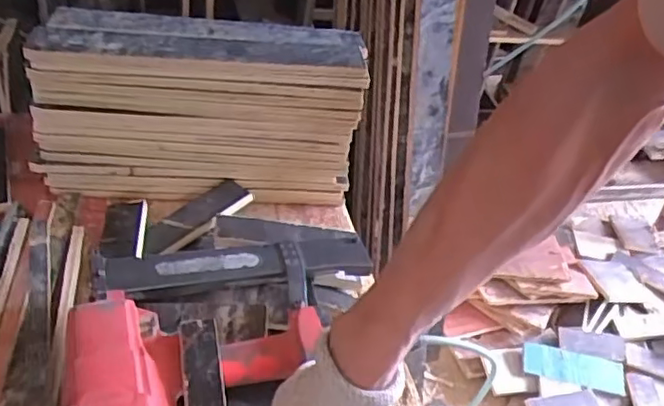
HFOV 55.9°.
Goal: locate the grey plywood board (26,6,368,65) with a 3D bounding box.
[{"bbox_3d":[-0.153,-0.204,0.772,0.388,0.015,0.125,2,40,-8],"label":"grey plywood board"}]

